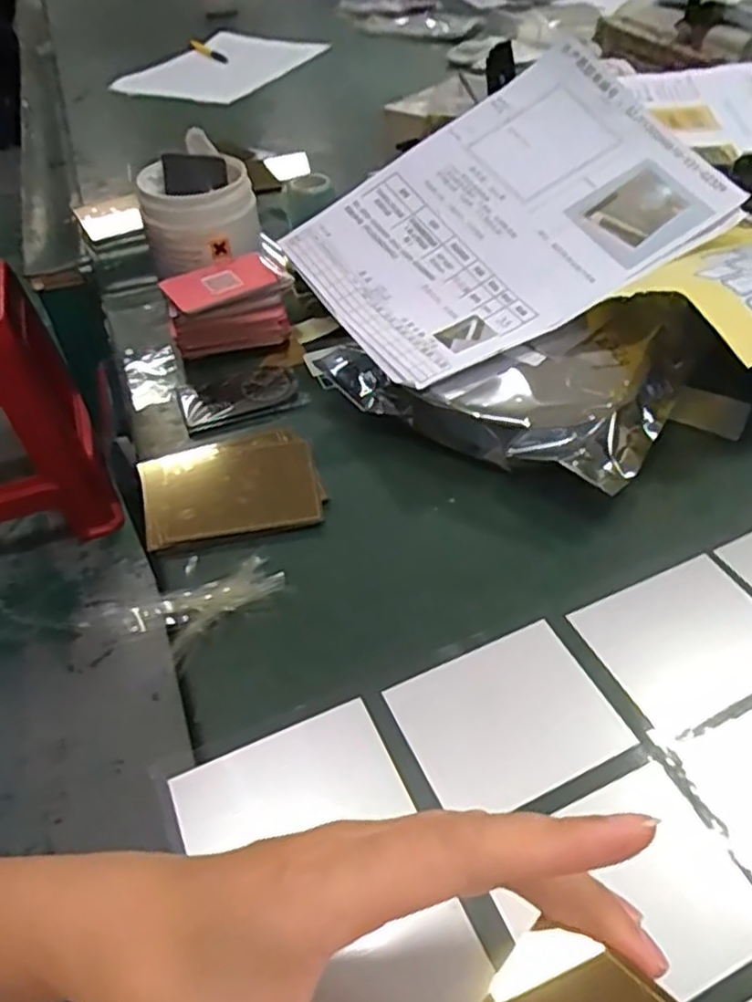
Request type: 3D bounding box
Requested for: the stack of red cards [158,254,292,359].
[{"bbox_3d":[-0.122,-0.156,0.573,0.089,0.056,0.061,-17,48,-12],"label":"stack of red cards"}]

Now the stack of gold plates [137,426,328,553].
[{"bbox_3d":[-0.097,-0.010,0.465,0.113,0.009,0.094,-14,48,-10],"label":"stack of gold plates"}]

